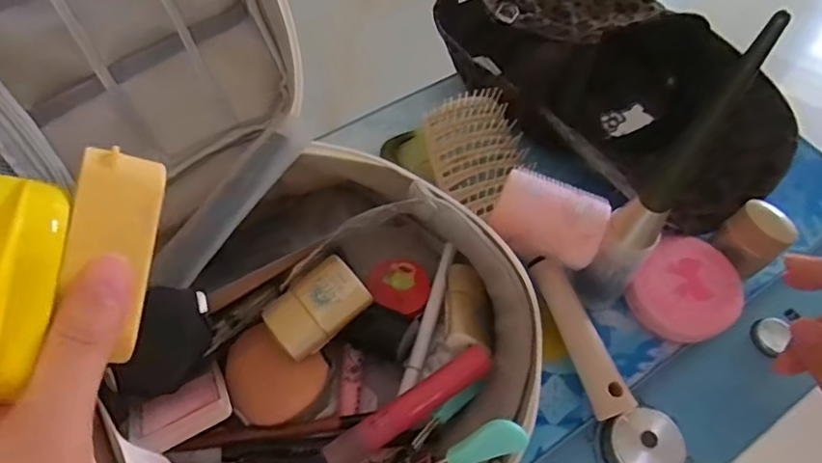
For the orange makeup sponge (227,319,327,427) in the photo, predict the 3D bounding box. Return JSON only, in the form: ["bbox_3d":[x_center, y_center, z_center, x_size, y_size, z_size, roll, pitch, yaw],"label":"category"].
[{"bbox_3d":[-0.077,0.080,0.324,0.053,0.012,0.054,-23,77,-13],"label":"orange makeup sponge"}]

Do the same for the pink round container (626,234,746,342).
[{"bbox_3d":[0.185,0.038,0.376,0.069,0.020,0.063,0,58,0],"label":"pink round container"}]

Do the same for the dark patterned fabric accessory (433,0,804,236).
[{"bbox_3d":[0.155,-0.121,0.452,0.172,0.055,0.279,-34,64,-20],"label":"dark patterned fabric accessory"}]

